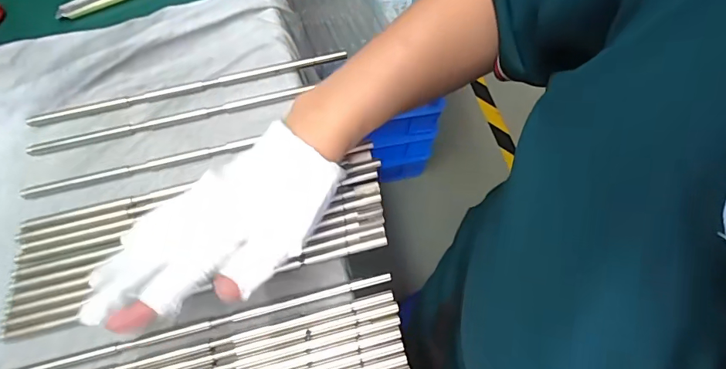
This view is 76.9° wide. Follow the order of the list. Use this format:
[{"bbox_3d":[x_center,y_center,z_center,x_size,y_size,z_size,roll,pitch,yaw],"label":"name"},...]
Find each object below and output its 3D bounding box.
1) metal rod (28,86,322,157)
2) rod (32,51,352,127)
[{"bbox_3d":[-0.149,-0.053,0.361,0.214,0.004,0.011,-13,67,-6],"label":"metal rod"},{"bbox_3d":[-0.141,-0.082,0.381,0.258,0.005,0.010,-13,67,-6],"label":"rod"}]

